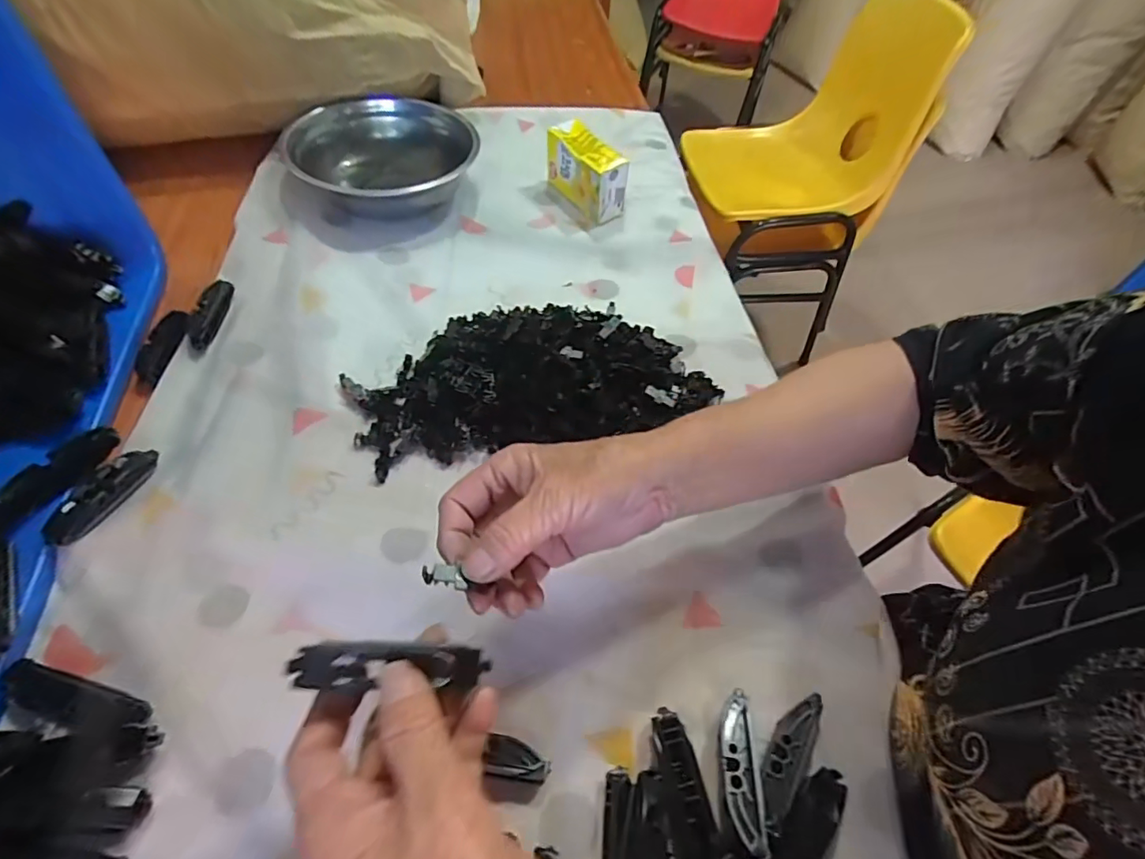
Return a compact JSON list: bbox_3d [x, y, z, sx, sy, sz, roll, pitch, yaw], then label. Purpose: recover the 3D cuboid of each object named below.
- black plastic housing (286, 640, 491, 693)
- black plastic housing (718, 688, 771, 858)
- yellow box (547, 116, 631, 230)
[{"bbox_3d":[-0.076,0.101,0.222,0.080,0.018,0.020,10,52,-19],"label":"black plastic housing"},{"bbox_3d":[0.092,0.186,0.286,0.022,0.007,0.080,9,40,2],"label":"black plastic housing"},{"bbox_3d":[0.012,-0.304,0.606,0.051,0.069,0.115,-27,61,-22],"label":"yellow box"}]

